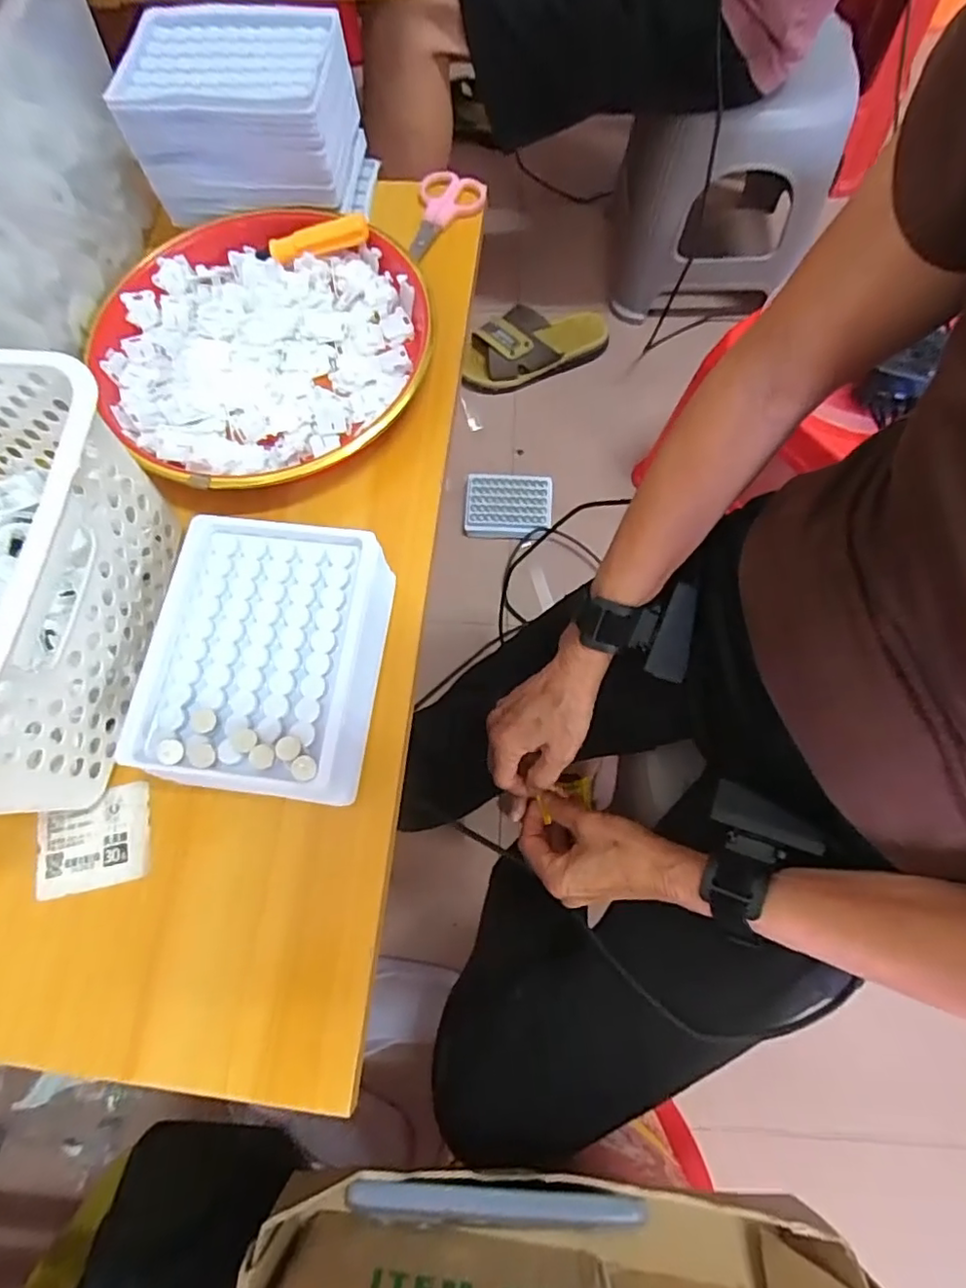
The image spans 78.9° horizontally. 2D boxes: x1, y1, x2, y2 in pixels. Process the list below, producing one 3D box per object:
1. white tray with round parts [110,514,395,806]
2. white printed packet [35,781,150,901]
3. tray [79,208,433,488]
[{"bbox_3d":[-0.108,0.008,0.302,0.109,0.047,0.138,7,72,4],"label":"white tray with round parts"},{"bbox_3d":[-0.202,0.101,0.304,0.057,0.004,0.048,-12,72,-3],"label":"white printed packet"},{"bbox_3d":[-0.143,-0.194,0.380,0.202,0.026,0.210,0,72,1],"label":"tray"}]

